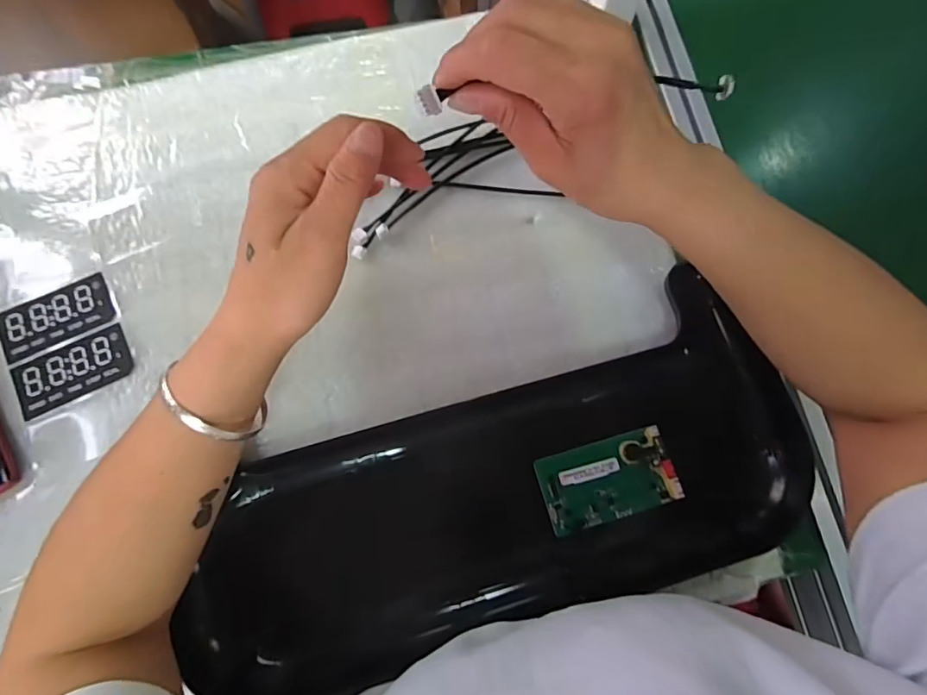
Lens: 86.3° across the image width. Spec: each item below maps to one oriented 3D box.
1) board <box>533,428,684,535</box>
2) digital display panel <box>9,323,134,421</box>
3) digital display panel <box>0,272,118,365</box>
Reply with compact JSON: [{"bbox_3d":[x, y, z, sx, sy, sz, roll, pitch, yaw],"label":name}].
[{"bbox_3d":[0.116,0.107,0.401,0.105,0.010,0.061,-15,75,-5],"label":"board"},{"bbox_3d":[-0.329,0.020,0.420,0.092,0.006,0.048,-27,76,-8],"label":"digital display panel"},{"bbox_3d":[-0.355,-0.026,0.431,0.095,0.007,0.049,-24,76,-8],"label":"digital display panel"}]

